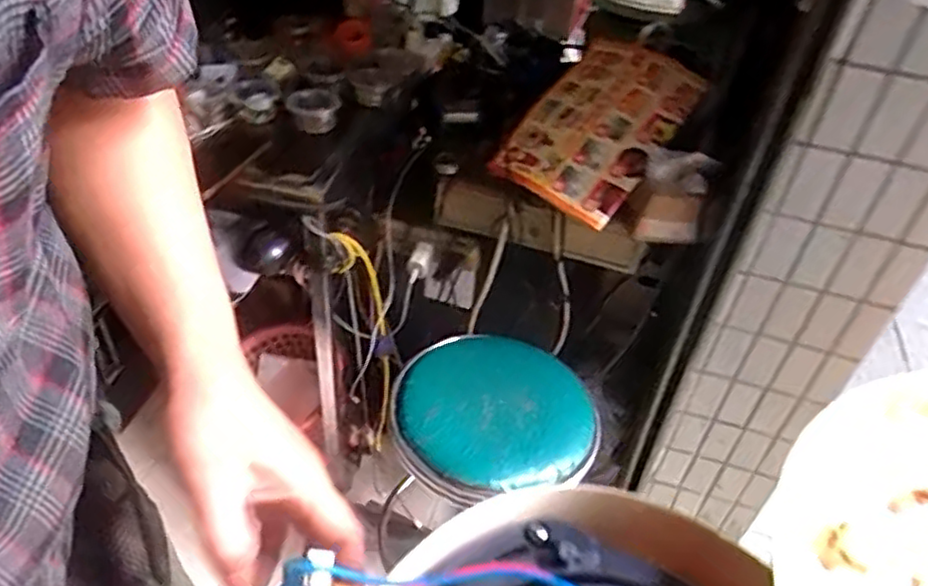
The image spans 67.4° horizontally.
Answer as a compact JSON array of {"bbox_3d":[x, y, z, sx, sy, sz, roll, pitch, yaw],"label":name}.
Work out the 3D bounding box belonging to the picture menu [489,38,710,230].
[{"bbox_3d":[0.199,-0.253,1.026,0.207,0.042,0.294,34,75,26],"label":"picture menu"}]

